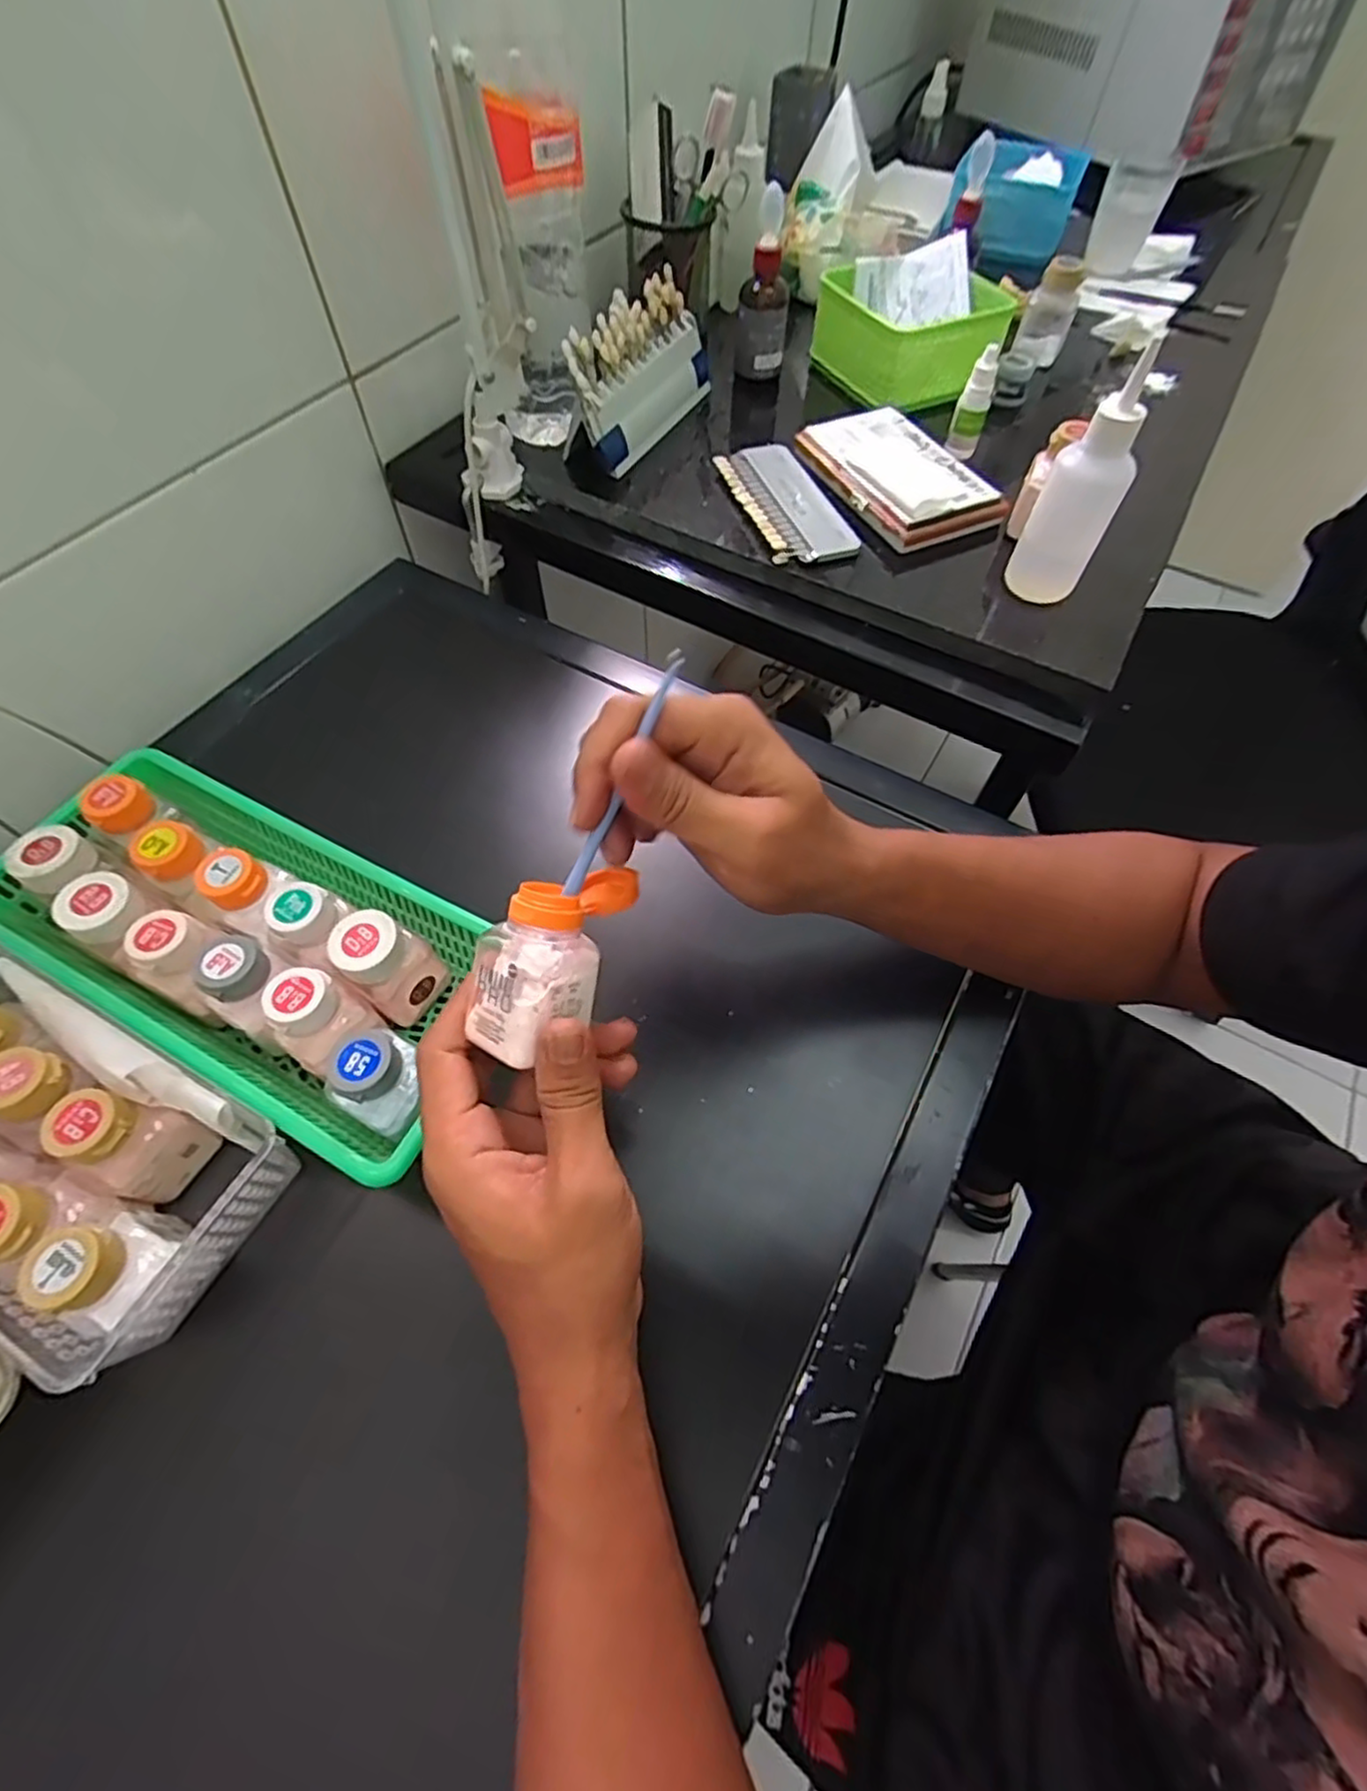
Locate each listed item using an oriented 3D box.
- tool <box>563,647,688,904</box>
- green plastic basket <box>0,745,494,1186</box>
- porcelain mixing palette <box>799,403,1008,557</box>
[{"bbox_3d":[-0.024,-0.046,0.275,0.006,0.004,0.103,26,94,13],"label":"tool"},{"bbox_3d":[-0.231,0.024,0.378,0.283,0.066,0.129,26,63,13],"label":"green plastic basket"},{"bbox_3d":[0.165,-0.329,0.543,0.091,0.025,0.150,-26,64,-15],"label":"porcelain mixing palette"}]

